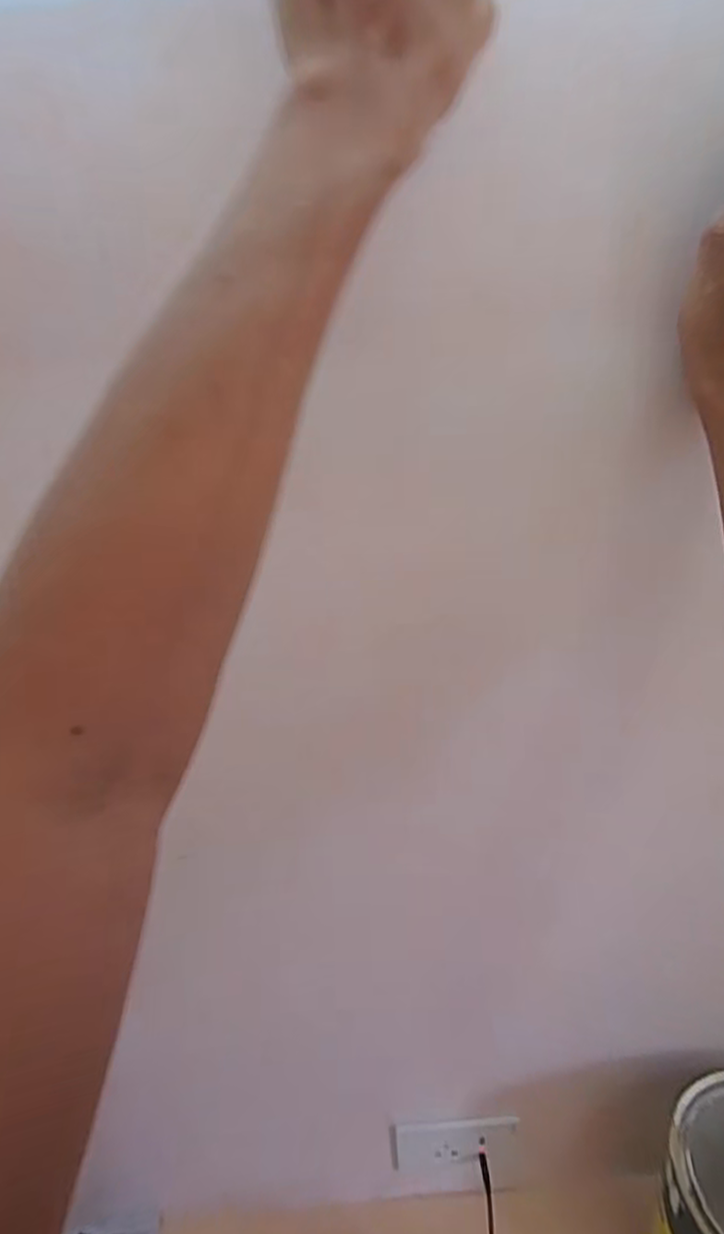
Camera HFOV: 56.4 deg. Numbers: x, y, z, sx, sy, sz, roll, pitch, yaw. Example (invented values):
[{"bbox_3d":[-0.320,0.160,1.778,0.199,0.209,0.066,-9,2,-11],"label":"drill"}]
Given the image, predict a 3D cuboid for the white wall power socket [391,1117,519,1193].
[{"bbox_3d":[0.094,0.537,0.674,0.126,0.012,0.056,-12,61,12],"label":"white wall power socket"}]

